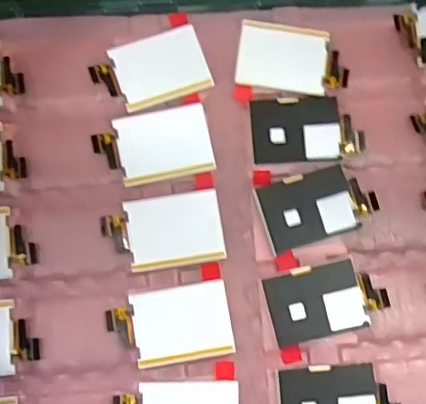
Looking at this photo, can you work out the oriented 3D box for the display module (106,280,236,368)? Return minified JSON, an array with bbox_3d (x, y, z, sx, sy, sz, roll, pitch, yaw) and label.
[{"bbox_3d":[-0.020,0.059,0.270,0.057,0.004,0.035,-9,81,-5],"label":"display module"}]

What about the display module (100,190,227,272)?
[{"bbox_3d":[-0.024,0.014,0.276,0.057,0.004,0.035,-9,81,-5],"label":"display module"}]

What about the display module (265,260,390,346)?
[{"bbox_3d":[0.056,0.048,0.277,0.057,0.007,0.034,-12,82,-5],"label":"display module"}]

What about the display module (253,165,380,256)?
[{"bbox_3d":[0.052,0.002,0.284,0.056,0.005,0.034,-19,82,-6],"label":"display module"}]

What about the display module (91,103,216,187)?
[{"bbox_3d":[-0.029,-0.028,0.282,0.056,0.004,0.035,-12,82,-5],"label":"display module"}]

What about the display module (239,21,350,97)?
[{"bbox_3d":[0.042,-0.075,0.294,0.056,0.004,0.035,7,80,-2],"label":"display module"}]

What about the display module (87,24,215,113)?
[{"bbox_3d":[-0.032,-0.067,0.287,0.056,0.004,0.035,-20,82,-6],"label":"display module"}]

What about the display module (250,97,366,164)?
[{"bbox_3d":[0.049,-0.037,0.287,0.057,0.004,0.032,-3,81,-4],"label":"display module"}]

